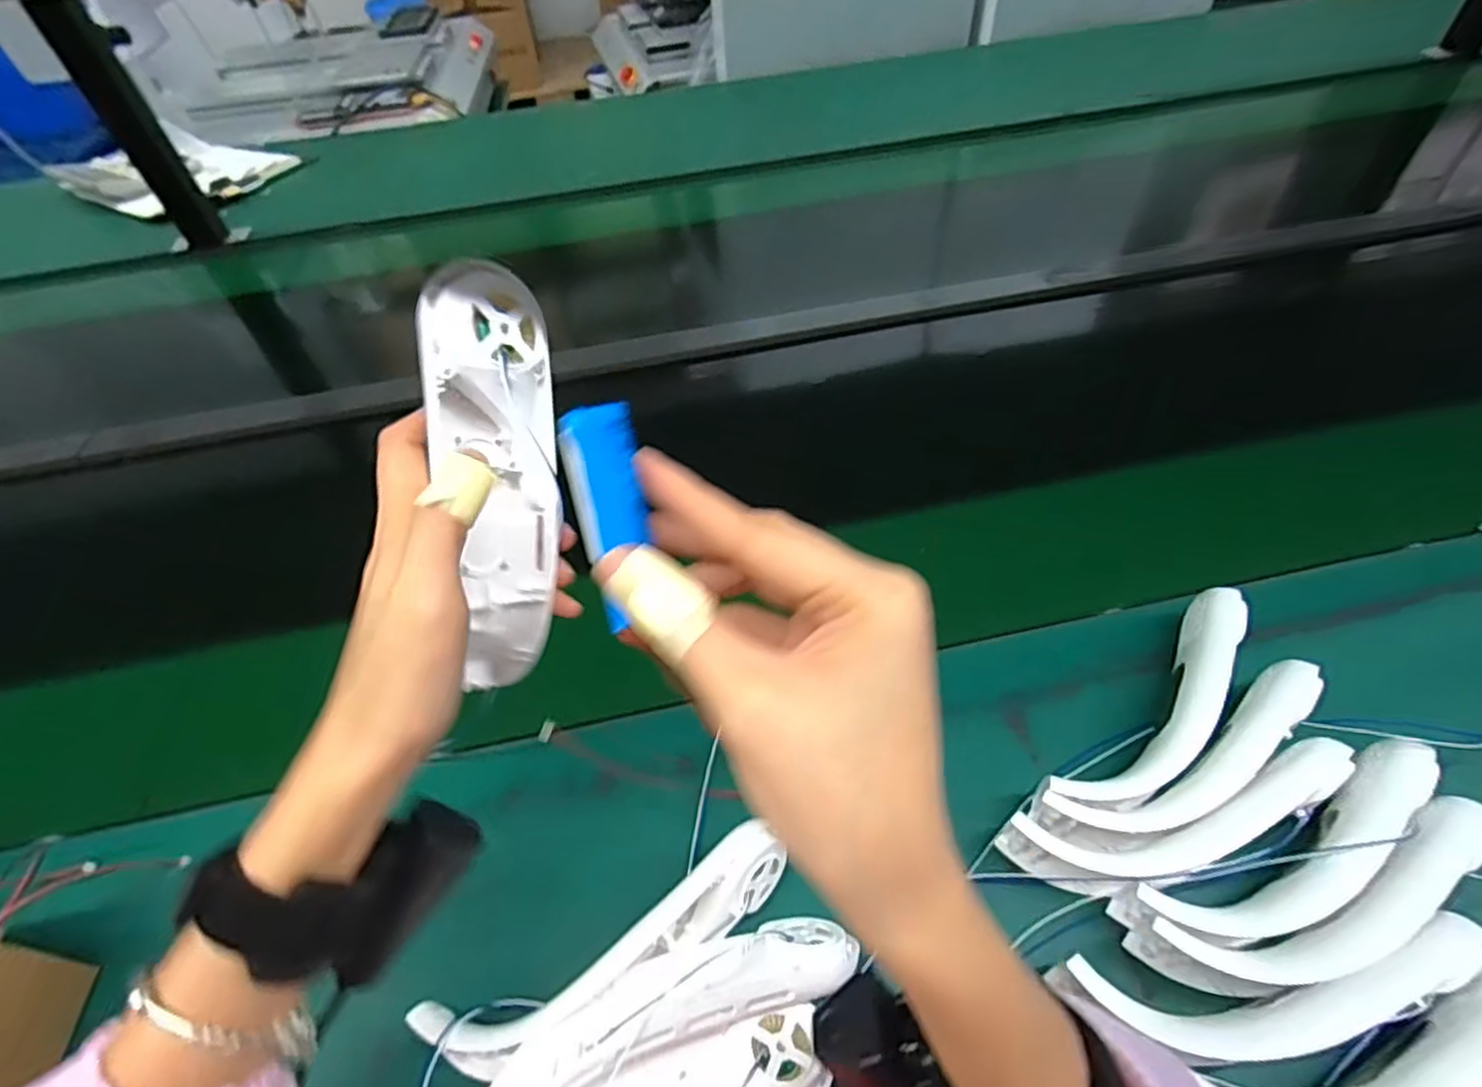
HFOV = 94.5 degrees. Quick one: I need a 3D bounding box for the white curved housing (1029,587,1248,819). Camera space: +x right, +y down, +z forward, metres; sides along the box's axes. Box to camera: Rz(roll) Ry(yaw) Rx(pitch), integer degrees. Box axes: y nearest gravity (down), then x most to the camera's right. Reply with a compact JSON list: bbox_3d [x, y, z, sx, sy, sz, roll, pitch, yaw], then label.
[{"bbox_3d":[0.252,0.103,0.411,0.192,0.049,0.049,-37,57,-23],"label":"white curved housing"}]

